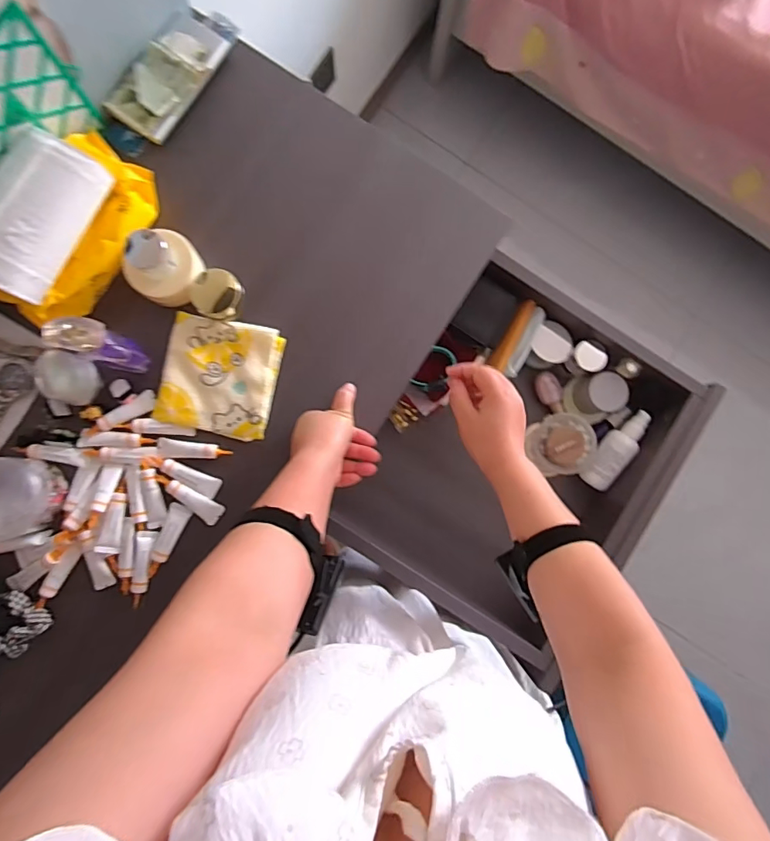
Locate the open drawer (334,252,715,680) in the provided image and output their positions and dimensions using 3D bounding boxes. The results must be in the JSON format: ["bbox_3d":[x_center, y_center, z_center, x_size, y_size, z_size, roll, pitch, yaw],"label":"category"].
[{"bbox_3d":[0.168,0.051,0.650,0.338,0.119,0.420,32,85,-1],"label":"open drawer"}]

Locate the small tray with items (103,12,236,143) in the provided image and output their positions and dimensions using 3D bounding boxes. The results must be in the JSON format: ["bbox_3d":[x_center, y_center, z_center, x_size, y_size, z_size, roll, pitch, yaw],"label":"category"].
[{"bbox_3d":[-0.246,-0.401,0.563,0.075,0.032,0.155,33,85,-1],"label":"small tray with items"}]

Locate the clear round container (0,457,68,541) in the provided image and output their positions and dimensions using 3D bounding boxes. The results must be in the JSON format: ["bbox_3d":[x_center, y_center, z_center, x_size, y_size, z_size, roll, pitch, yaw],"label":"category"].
[{"bbox_3d":[-0.387,0.080,0.505,0.078,0.060,0.081,0,86,-3],"label":"clear round container"}]

